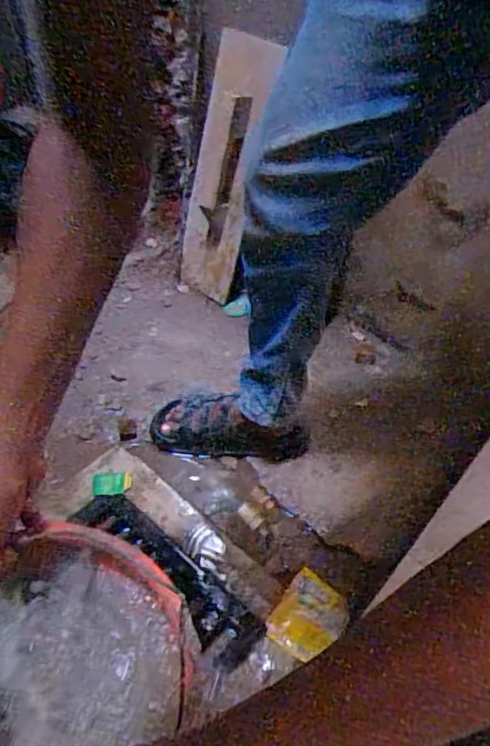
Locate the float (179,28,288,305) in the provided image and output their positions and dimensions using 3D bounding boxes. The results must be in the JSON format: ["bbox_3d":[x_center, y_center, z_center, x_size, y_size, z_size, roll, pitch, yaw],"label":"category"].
[{"bbox_3d":[-0.043,-0.385,1.149,0.145,0.500,0.039,33,36,25],"label":"float"}]

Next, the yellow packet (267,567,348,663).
[{"bbox_3d":[0.094,0.367,0.876,0.090,0.015,0.121,32,54,24],"label":"yellow packet"}]

